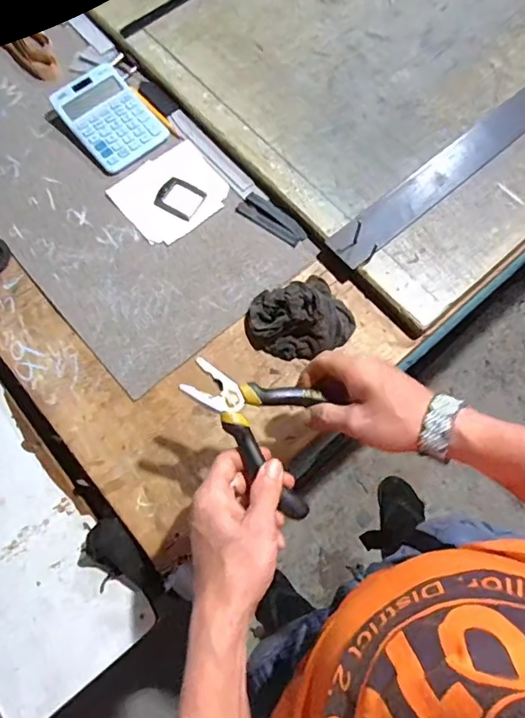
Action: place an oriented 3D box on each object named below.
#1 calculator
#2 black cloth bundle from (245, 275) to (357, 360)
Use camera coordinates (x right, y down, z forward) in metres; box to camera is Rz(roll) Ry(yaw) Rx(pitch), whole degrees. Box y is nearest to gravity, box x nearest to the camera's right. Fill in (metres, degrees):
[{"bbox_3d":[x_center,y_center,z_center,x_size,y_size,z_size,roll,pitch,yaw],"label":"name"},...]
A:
[{"bbox_3d":[-0.198,-0.315,0.664,0.096,0.020,0.140,-37,75,-10],"label":"calculator"},{"bbox_3d":[0.040,-0.048,0.563,0.110,0.053,0.089,-22,73,-5],"label":"black cloth bundle"}]

